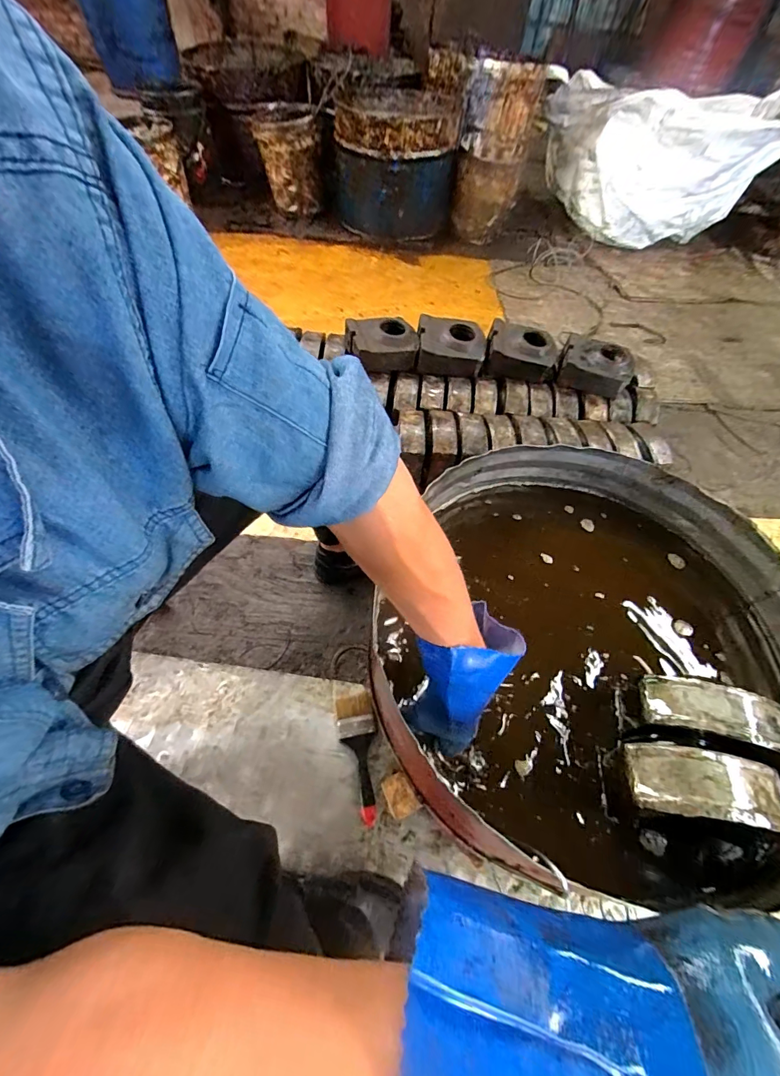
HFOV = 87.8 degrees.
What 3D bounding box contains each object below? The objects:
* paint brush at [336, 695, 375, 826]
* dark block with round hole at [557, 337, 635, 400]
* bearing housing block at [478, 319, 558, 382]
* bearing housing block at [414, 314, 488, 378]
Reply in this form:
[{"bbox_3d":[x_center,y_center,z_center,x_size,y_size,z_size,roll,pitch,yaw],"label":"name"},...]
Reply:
[{"bbox_3d":[-0.054,0.385,0.716,0.063,0.026,0.202,-7,58,-9],"label":"paint brush"},{"bbox_3d":[0.587,-0.486,1.162,0.193,0.093,0.134,26,59,12],"label":"dark block with round hole"},{"bbox_3d":[0.377,-0.530,1.179,0.198,0.115,0.133,19,57,8],"label":"bearing housing block"},{"bbox_3d":[0.171,-0.543,1.148,0.190,0.088,0.149,10,57,2],"label":"bearing housing block"}]

